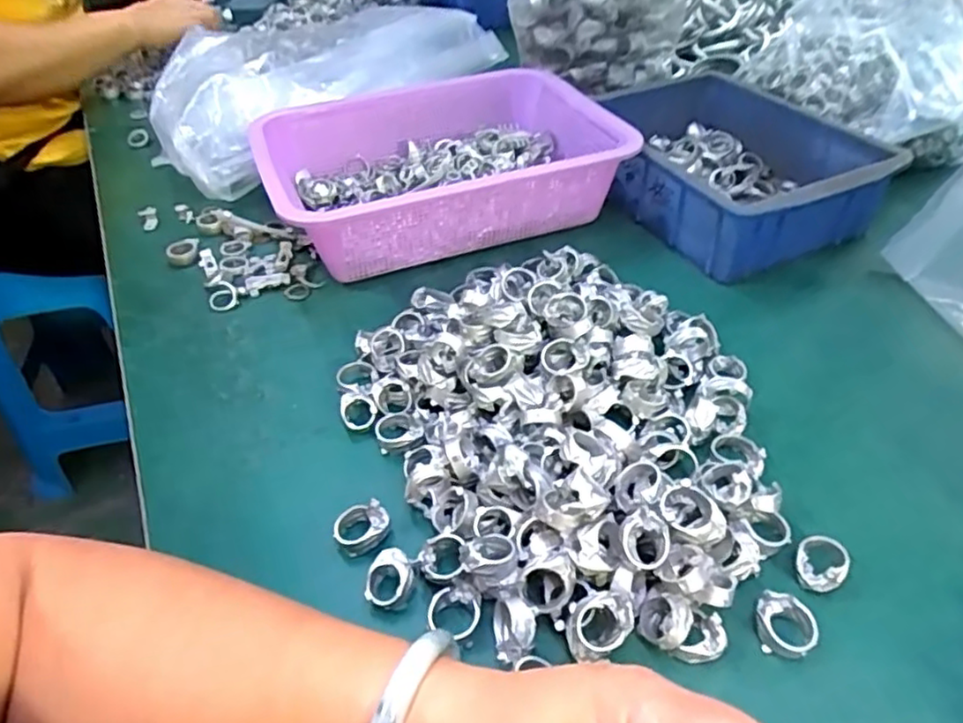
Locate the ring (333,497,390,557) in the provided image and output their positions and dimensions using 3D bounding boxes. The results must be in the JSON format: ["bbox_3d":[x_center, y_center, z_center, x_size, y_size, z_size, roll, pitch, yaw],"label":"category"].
[{"bbox_3d":[-0.065,0.090,0.356,0.029,0.016,0.020,-25,47,-22],"label":"ring"}]

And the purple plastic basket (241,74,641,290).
[{"bbox_3d":[-0.032,-0.176,0.587,0.289,0.077,0.206,-18,45,-16],"label":"purple plastic basket"}]

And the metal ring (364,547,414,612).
[{"bbox_3d":[-0.046,0.110,0.329,0.026,0.013,0.022,-31,49,-27],"label":"metal ring"}]

